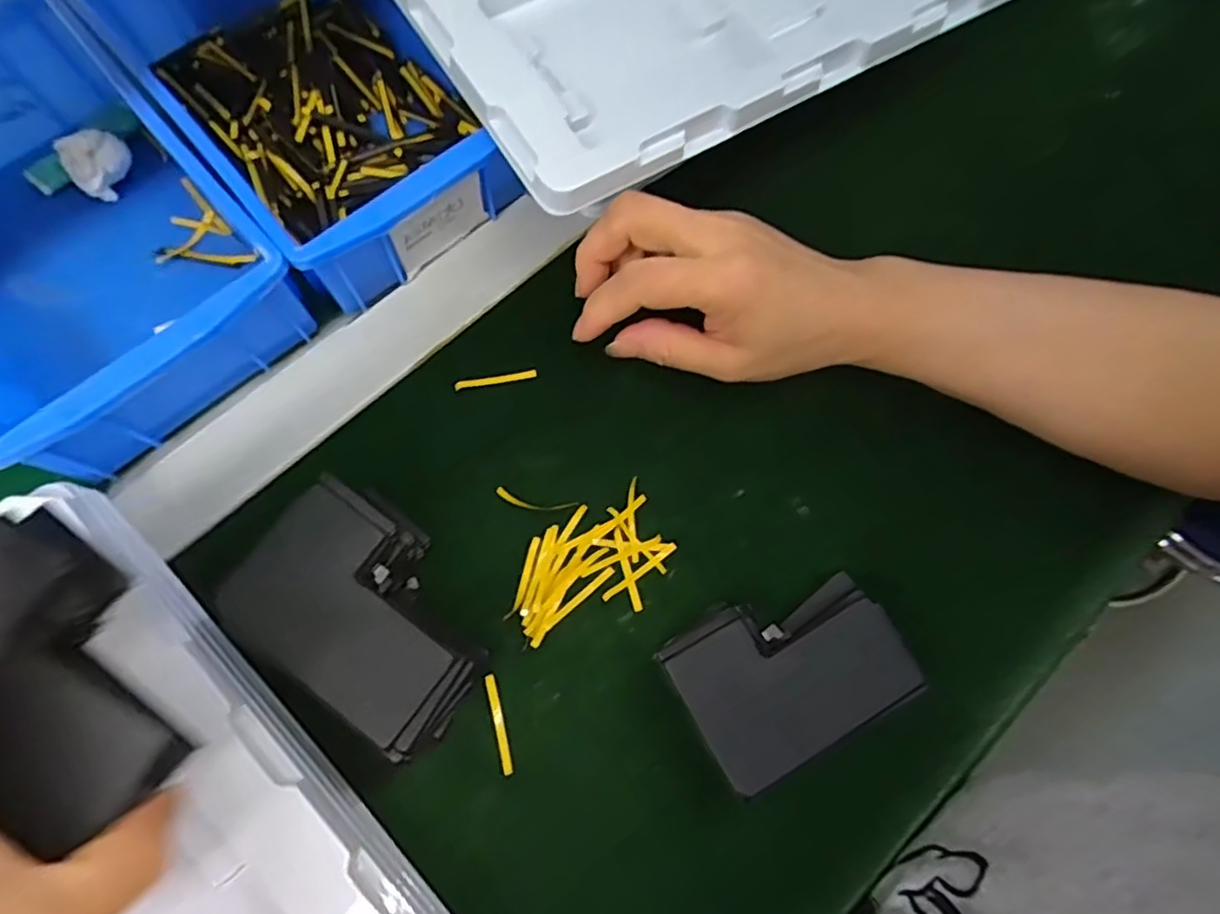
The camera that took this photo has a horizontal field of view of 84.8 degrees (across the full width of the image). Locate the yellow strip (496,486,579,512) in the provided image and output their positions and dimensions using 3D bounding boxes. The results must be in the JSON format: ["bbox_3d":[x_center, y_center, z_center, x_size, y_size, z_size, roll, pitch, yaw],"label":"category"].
[{"bbox_3d":[-0.034,0.021,0.306,0.038,0.004,0.008,13,73,2],"label":"yellow strip"}]

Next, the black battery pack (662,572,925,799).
[{"bbox_3d":[0.074,0.087,0.279,0.091,0.024,0.064,-27,76,-10],"label":"black battery pack"}]

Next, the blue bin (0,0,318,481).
[{"bbox_3d":[-0.247,-0.101,0.304,0.131,0.064,0.201,-40,79,-12],"label":"blue bin"}]

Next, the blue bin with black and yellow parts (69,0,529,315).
[{"bbox_3d":[-0.148,-0.180,0.329,0.121,0.063,0.205,-35,78,-11],"label":"blue bin with black and yellow parts"}]

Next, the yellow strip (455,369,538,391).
[{"bbox_3d":[-0.055,-0.038,0.323,0.039,0.004,0.004,-10,74,-5],"label":"yellow strip"}]

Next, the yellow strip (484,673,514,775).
[{"bbox_3d":[-0.046,0.111,0.279,0.005,0.004,0.040,-14,74,-6],"label":"yellow strip"}]

